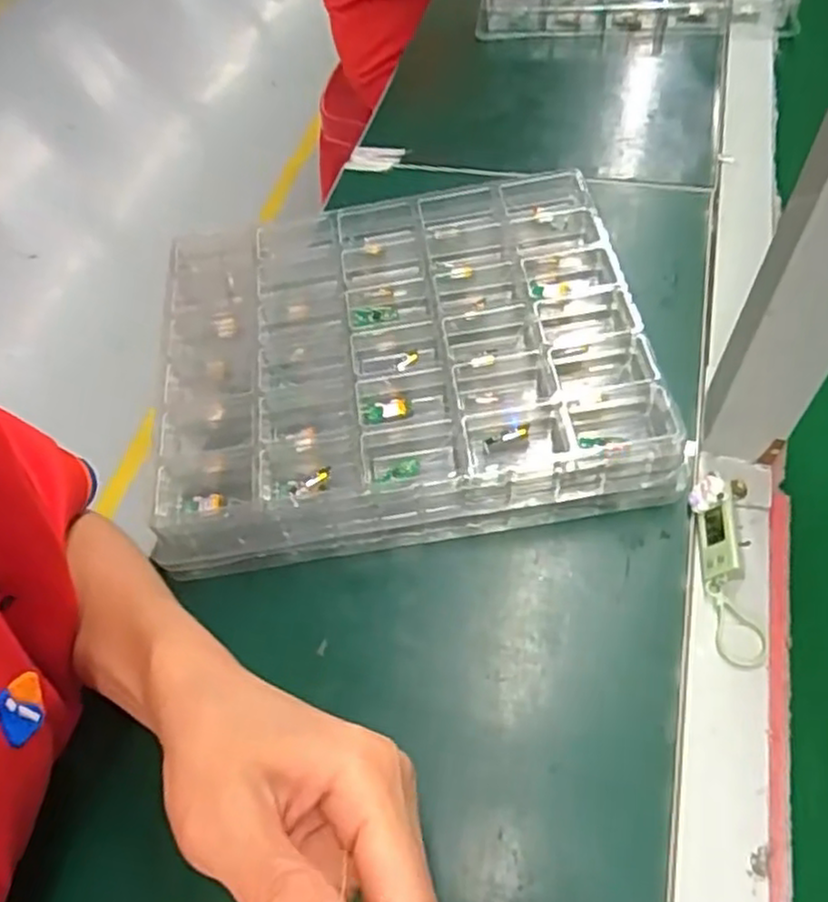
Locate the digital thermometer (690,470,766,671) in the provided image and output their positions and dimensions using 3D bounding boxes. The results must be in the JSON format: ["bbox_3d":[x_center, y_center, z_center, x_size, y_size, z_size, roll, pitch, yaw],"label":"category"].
[{"bbox_3d":[0.168,0.062,0.382,0.024,0.022,0.101,-1,56,5],"label":"digital thermometer"}]

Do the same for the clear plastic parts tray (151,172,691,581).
[{"bbox_3d":[-0.012,-0.072,0.452,0.300,0.047,0.253,-10,56,0],"label":"clear plastic parts tray"}]

